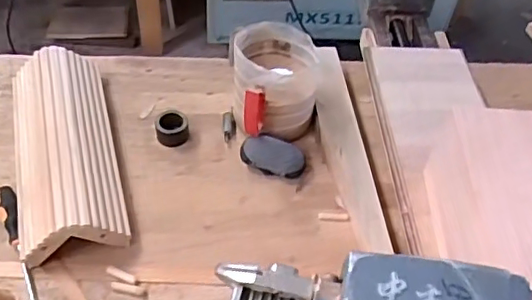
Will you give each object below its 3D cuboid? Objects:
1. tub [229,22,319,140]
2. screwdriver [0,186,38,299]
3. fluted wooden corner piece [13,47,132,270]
[{"bbox_3d":[0.006,-0.094,0.813,0.122,0.134,0.130,3,49,-3],"label":"tub"},{"bbox_3d":[-0.294,0.134,0.675,0.020,0.021,0.227,-17,53,-19],"label":"screwdriver"},{"bbox_3d":[-0.274,-0.008,0.760,0.129,0.070,0.324,-11,51,-15],"label":"fluted wooden corner piece"}]

